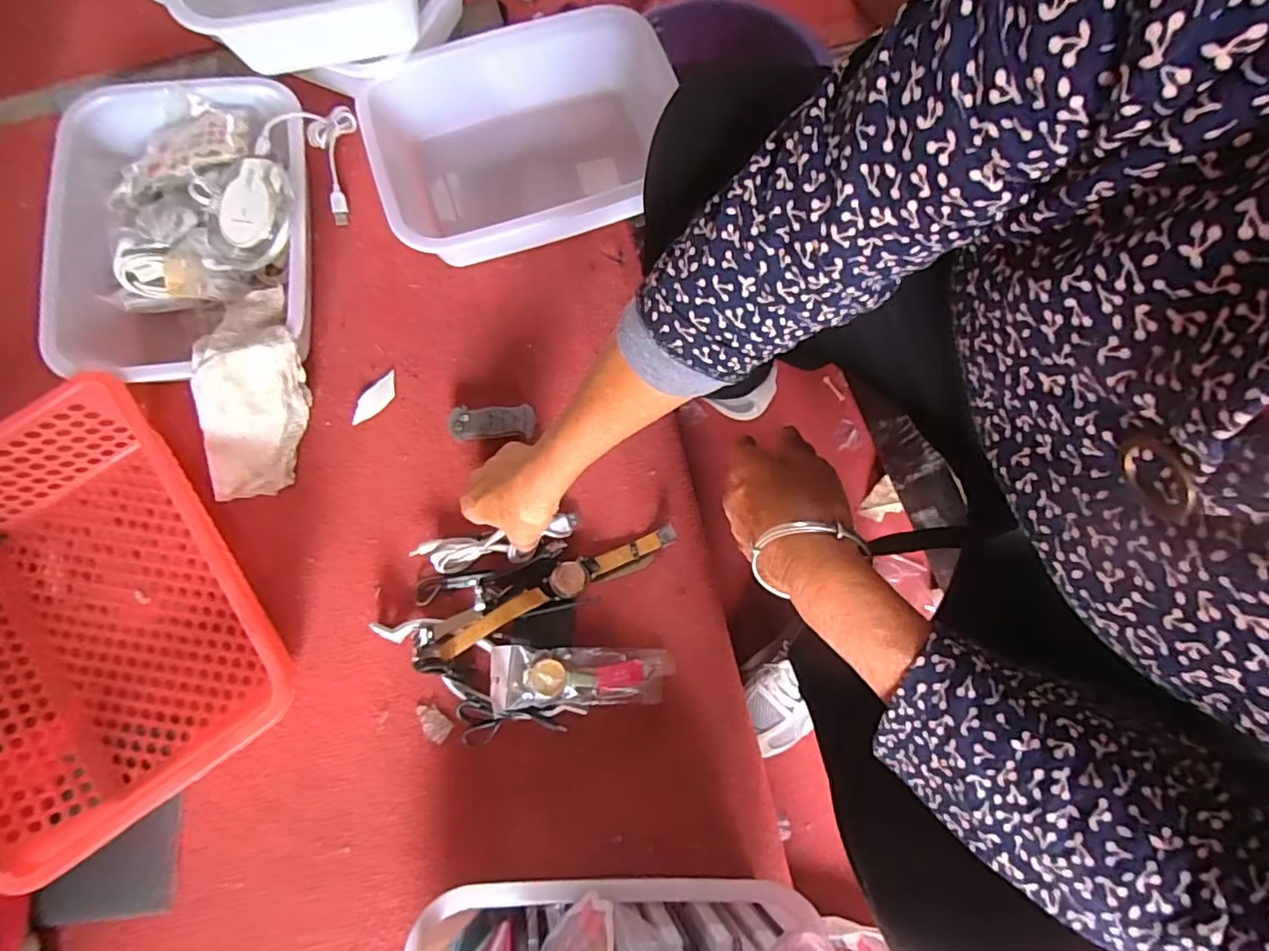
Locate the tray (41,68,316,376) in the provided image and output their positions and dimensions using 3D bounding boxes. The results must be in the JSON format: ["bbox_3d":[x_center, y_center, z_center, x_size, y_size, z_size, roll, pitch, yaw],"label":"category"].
[{"bbox_3d":[-0.405,-0.218,0.549,0.222,0.070,0.289,-7,79,-3],"label":"tray"}]

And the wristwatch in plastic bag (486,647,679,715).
[{"bbox_3d":[-0.041,0.163,0.480,0.151,0.023,0.045,6,78,-22],"label":"wristwatch in plastic bag"}]

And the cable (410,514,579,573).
[{"bbox_3d":[-0.119,0.062,0.520,0.142,0.015,0.033,-11,79,-6],"label":"cable"}]

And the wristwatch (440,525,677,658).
[{"bbox_3d":[-0.062,0.095,0.508,0.215,0.027,0.031,-24,80,-18],"label":"wristwatch"}]

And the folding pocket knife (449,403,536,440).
[{"bbox_3d":[-0.130,-0.049,0.544,0.075,0.018,0.032,-2,79,-2],"label":"folding pocket knife"}]

